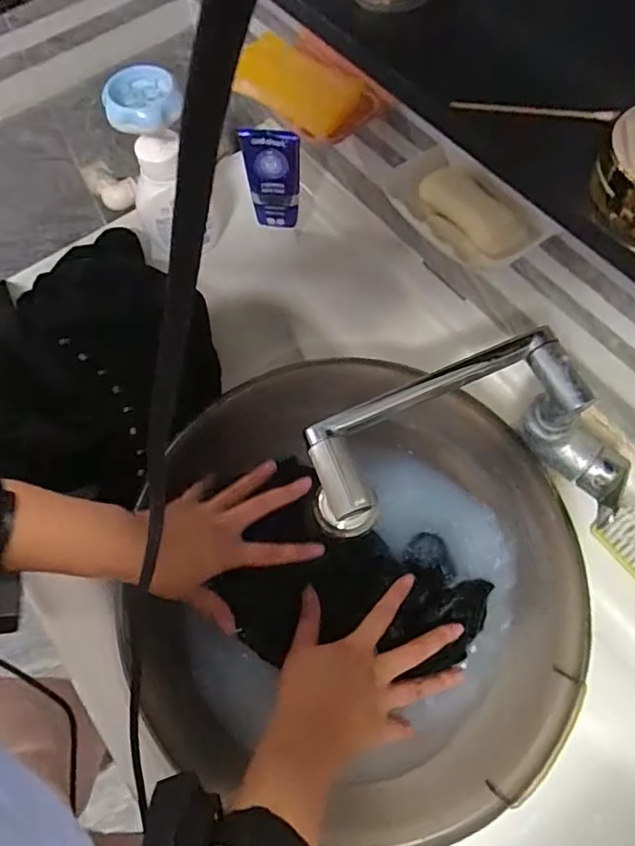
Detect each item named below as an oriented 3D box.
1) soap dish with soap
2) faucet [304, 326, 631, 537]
[{"bbox_3d":[0.115,-0.168,0.466,0.073,0.027,0.127,-37,70,-14],"label":"soap dish with soap"},{"bbox_3d":[0.116,0.013,0.431,0.239,0.098,0.111,-5,66,0],"label":"faucet"}]

